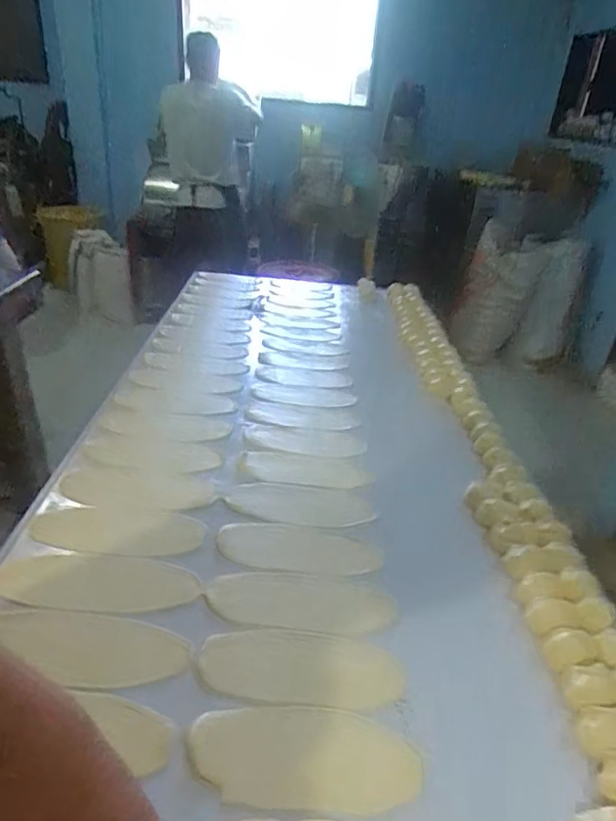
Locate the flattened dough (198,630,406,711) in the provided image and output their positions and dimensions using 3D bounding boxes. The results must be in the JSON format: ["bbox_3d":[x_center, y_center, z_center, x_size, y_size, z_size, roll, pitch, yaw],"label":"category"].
[{"bbox_3d":[-0.005,0.277,0.584,0.215,0.014,0.084,4,30,-1],"label":"flattened dough"}]

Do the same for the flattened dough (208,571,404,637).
[{"bbox_3d":[-0.006,0.235,0.667,0.226,0.009,0.091,5,30,1],"label":"flattened dough"}]

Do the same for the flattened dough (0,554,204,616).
[{"bbox_3d":[-0.251,0.209,0.655,0.234,0.014,0.094,3,30,-2],"label":"flattened dough"}]

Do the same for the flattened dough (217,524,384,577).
[{"bbox_3d":[-0.012,0.190,0.748,0.219,0.010,0.088,4,30,-1],"label":"flattened dough"}]

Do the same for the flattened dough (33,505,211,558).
[{"bbox_3d":[-0.257,0.164,0.744,0.221,0.009,0.094,3,30,-2],"label":"flattened dough"}]

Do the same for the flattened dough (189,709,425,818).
[{"bbox_3d":[-0.001,0.326,0.506,0.212,0.013,0.088,3,30,-2],"label":"flattened dough"}]

